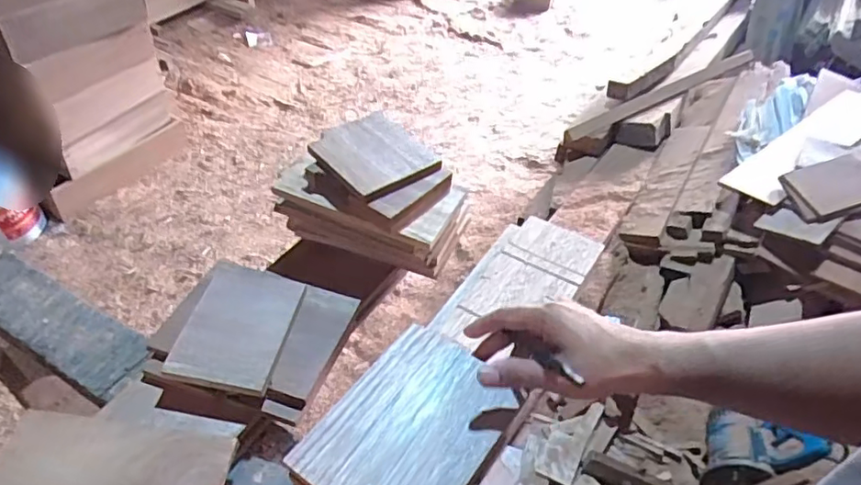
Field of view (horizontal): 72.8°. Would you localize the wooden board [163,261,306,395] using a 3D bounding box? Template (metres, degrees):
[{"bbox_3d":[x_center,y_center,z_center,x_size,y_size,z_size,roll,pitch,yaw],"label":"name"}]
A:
[{"bbox_3d":[-0.196,0.080,0.607,0.100,0.017,0.152,7,45,3],"label":"wooden board"}]

